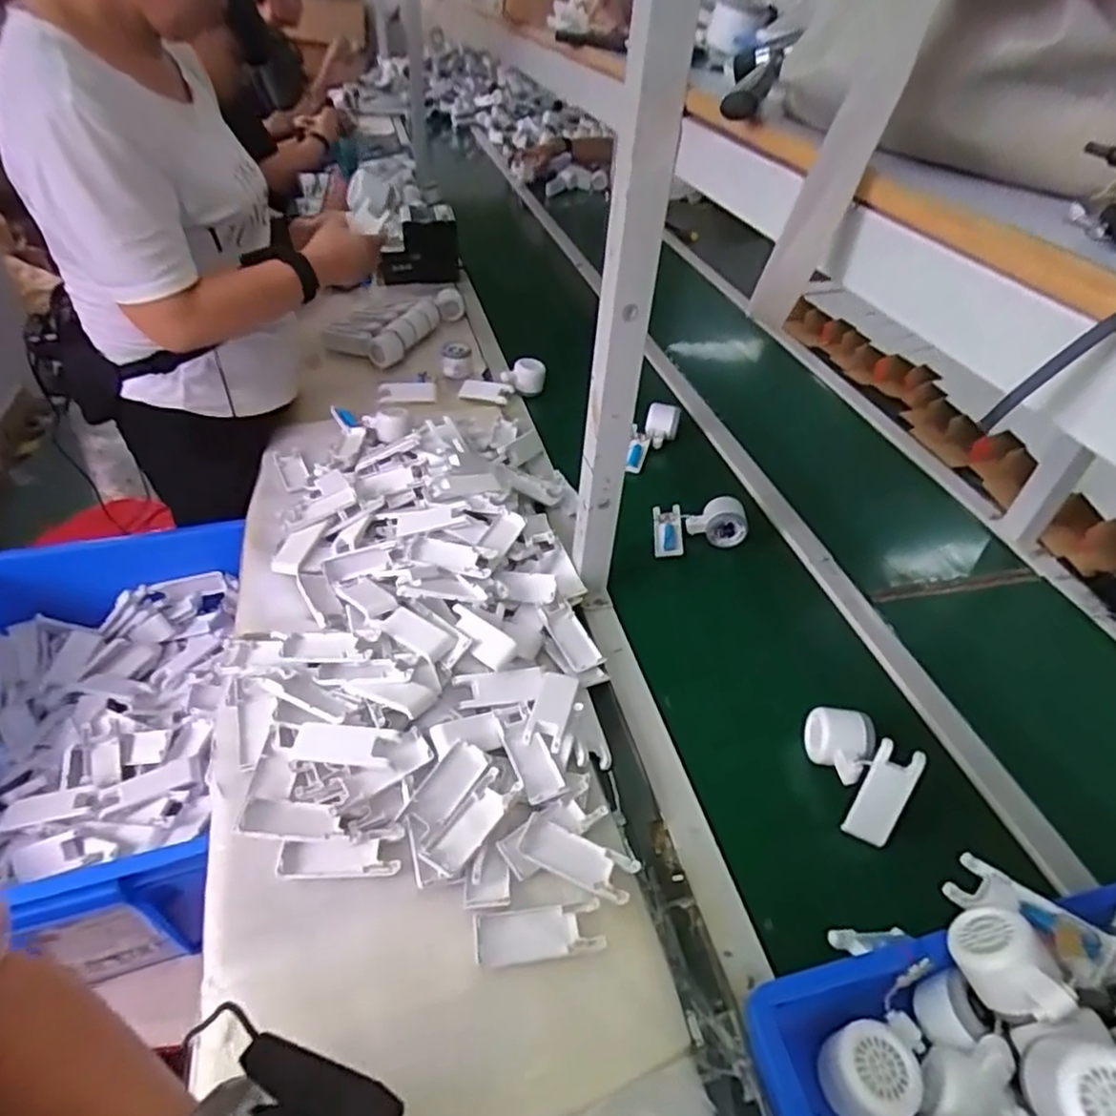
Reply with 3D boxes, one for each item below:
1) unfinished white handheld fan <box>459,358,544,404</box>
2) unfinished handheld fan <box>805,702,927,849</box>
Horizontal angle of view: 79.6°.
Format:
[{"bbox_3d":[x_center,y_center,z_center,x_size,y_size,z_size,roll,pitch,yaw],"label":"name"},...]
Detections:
[{"bbox_3d":[-0.100,-0.316,1.227,0.161,0.066,0.071,-21,47,-10],"label":"unfinished white handheld fan"},{"bbox_3d":[0.298,0.213,0.678,0.058,0.102,0.119,24,9,-40],"label":"unfinished handheld fan"}]

